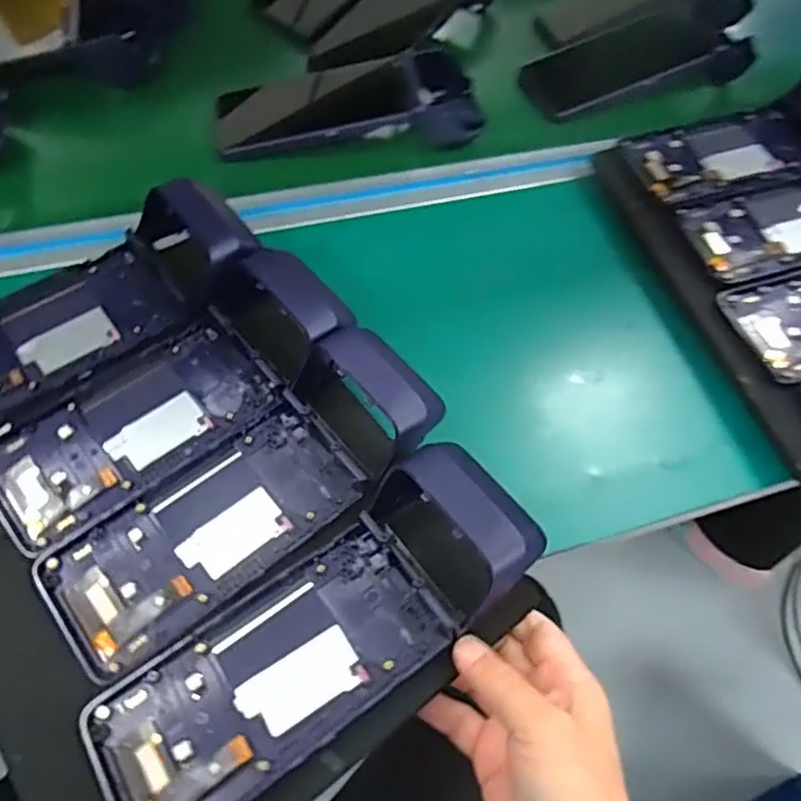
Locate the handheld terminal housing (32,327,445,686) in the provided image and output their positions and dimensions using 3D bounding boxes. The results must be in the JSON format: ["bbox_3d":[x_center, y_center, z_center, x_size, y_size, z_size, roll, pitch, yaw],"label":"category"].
[{"bbox_3d":[-0.084,0.047,0.358,0.221,0.043,0.088,-35,69,-18],"label":"handheld terminal housing"}]

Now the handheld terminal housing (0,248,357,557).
[{"bbox_3d":[-0.136,-0.010,0.387,0.226,0.040,0.088,-34,68,-18],"label":"handheld terminal housing"}]

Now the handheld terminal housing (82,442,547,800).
[{"bbox_3d":[-0.037,0.116,0.323,0.223,0.052,0.086,-36,69,-11],"label":"handheld terminal housing"}]

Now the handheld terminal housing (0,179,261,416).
[{"bbox_3d":[-0.203,-0.064,0.414,0.221,0.040,0.095,-36,69,-19],"label":"handheld terminal housing"}]

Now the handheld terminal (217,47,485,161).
[{"bbox_3d":[-0.045,-0.252,0.572,0.218,0.047,0.098,-7,63,-5],"label":"handheld terminal"}]

